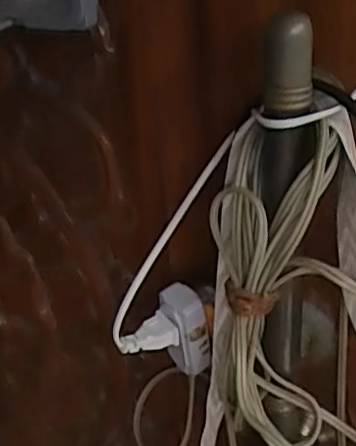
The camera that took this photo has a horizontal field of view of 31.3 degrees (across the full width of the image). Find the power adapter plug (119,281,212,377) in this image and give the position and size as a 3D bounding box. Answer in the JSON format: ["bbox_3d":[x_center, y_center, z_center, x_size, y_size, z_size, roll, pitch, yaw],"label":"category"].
[{"bbox_3d":[-0.005,0.077,0.429,0.070,0.064,0.027,-16,29,-23],"label":"power adapter plug"}]

